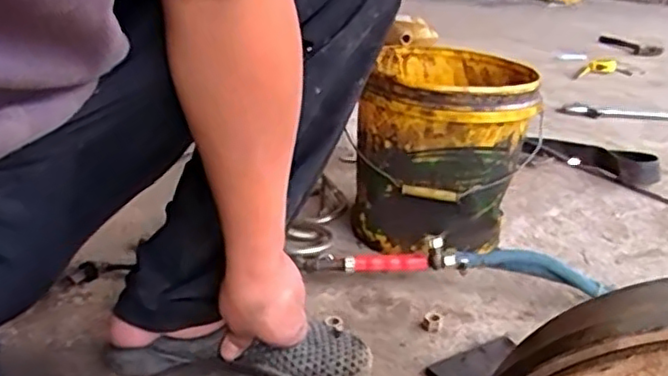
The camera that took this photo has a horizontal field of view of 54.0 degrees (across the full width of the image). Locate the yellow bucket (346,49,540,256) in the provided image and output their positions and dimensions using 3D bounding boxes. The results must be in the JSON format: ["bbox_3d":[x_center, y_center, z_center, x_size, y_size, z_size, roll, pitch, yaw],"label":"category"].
[{"bbox_3d":[0.160,-0.051,0.993,0.237,0.259,0.267,8,23,11],"label":"yellow bucket"}]

